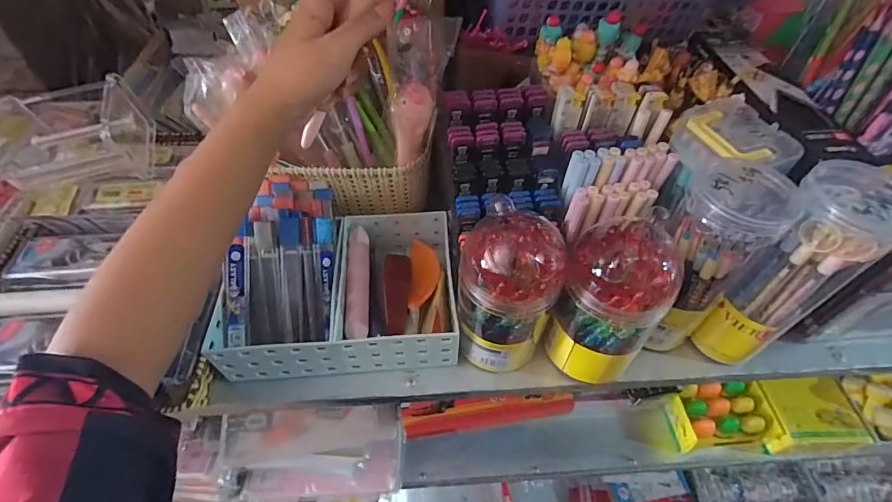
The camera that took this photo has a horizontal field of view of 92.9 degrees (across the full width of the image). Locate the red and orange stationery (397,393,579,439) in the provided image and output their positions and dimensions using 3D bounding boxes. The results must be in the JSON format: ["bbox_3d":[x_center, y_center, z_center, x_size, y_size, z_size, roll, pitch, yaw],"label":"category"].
[{"bbox_3d":[0.050,0.190,0.506,0.200,0.036,0.030,-7,53,-6],"label":"red and orange stationery"}]

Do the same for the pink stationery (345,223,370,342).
[{"bbox_3d":[-0.079,0.027,0.383,0.019,0.017,0.113,-3,53,-3],"label":"pink stationery"}]

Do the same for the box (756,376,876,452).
[{"bbox_3d":[0.583,0.258,0.684,0.143,0.053,0.103,-2,53,-2],"label":"box"}]

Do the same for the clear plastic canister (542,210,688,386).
[{"bbox_3d":[0.130,0.040,0.341,0.075,0.146,0.074,18,55,13],"label":"clear plastic canister"}]

